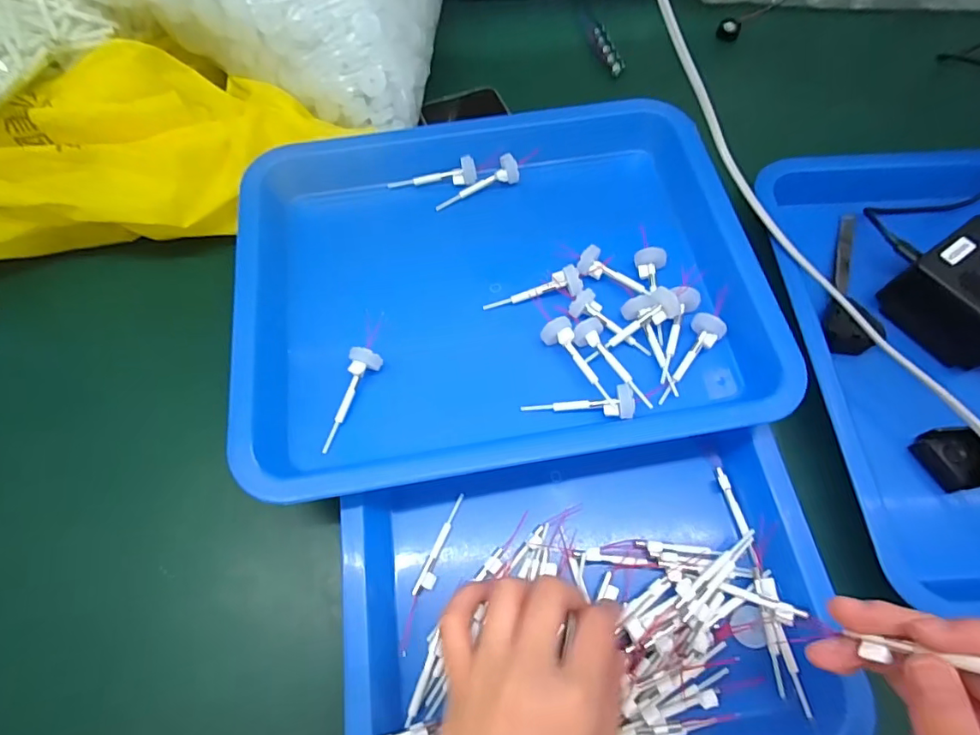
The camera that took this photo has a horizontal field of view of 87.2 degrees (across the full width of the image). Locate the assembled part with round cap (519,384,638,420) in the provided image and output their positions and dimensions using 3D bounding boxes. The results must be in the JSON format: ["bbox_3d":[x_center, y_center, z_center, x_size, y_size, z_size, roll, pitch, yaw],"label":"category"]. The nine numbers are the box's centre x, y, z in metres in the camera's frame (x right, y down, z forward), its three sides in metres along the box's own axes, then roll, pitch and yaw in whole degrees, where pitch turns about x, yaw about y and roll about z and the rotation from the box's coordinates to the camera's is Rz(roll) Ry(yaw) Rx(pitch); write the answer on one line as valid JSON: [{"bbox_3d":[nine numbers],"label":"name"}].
[{"bbox_3d":[0.053,0.024,0.310,0.065,0.014,0.019,-5,66,-1],"label":"assembled part with round cap"}]

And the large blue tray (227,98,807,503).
[{"bbox_3d":[0.002,-0.061,0.357,0.328,0.054,0.276,-9,66,-3],"label":"large blue tray"}]

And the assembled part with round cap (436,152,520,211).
[{"bbox_3d":[-0.011,-0.139,0.383,0.065,0.016,0.019,-22,68,-9],"label":"assembled part with round cap"}]

